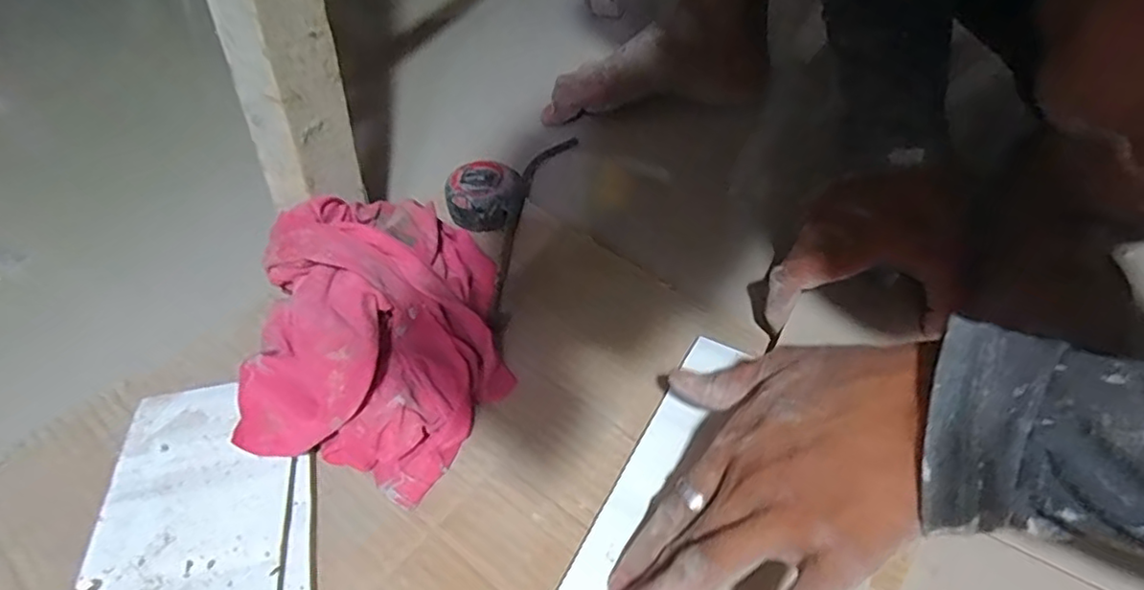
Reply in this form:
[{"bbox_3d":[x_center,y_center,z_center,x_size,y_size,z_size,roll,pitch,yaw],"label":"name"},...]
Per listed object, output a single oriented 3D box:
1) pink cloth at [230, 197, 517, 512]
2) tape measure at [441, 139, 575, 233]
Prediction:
[{"bbox_3d":[-0.112,0.012,0.382,0.138,0.105,0.186,6,46,8],"label":"pink cloth"},{"bbox_3d":[-0.051,-0.113,0.548,0.065,0.044,0.166,14,48,15],"label":"tape measure"}]

